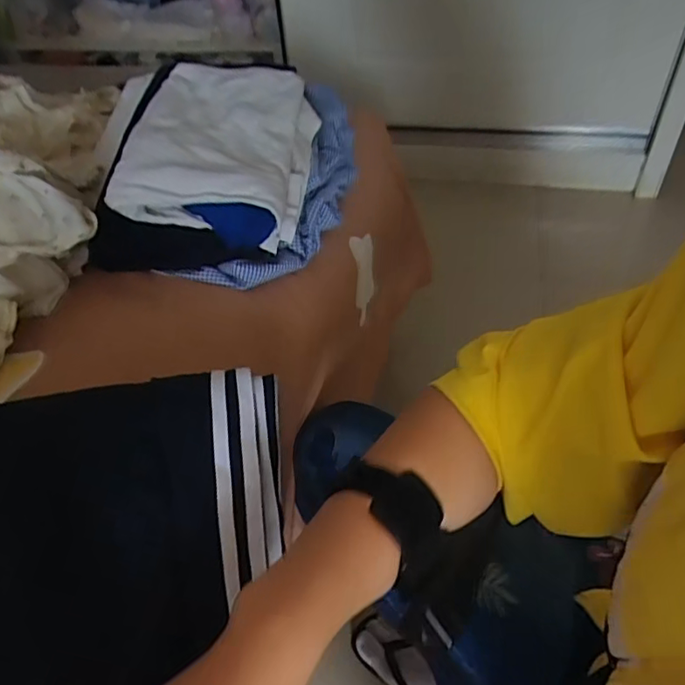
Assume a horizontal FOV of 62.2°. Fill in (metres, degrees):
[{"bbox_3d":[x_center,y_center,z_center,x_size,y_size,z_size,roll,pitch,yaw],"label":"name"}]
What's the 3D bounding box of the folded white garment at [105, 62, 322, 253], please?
[{"bbox_3d":[-0.124,-0.209,0.604,0.177,0.063,0.241,7,56,5],"label":"folded white garment"}]

